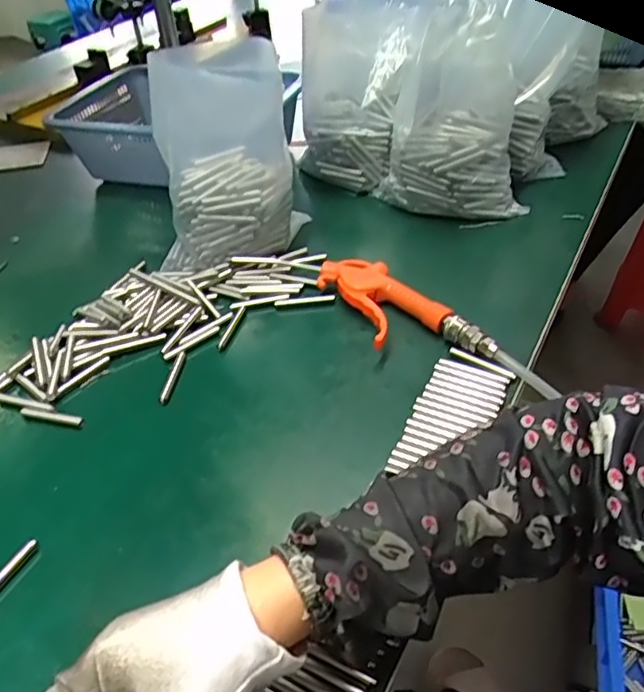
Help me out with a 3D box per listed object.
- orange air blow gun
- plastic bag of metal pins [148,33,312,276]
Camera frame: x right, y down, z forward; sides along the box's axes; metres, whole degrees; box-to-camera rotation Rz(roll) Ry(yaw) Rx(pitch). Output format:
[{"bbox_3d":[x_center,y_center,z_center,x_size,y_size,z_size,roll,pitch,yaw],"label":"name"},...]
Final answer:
[{"bbox_3d":[0.060,-0.029,0.533,0.072,0.028,0.180,-27,45,-21],"label":"orange air blow gun"},{"bbox_3d":[-0.100,-0.179,0.611,0.143,0.186,0.118,-3,41,4],"label":"plastic bag of metal pins"}]

